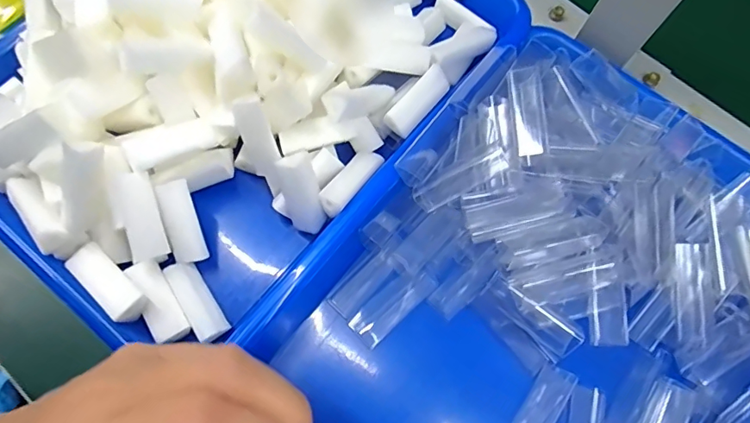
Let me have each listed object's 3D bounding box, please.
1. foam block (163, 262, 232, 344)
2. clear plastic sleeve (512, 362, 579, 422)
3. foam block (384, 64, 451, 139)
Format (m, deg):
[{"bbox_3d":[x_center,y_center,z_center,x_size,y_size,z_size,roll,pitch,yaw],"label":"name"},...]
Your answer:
[{"bbox_3d":[-0.100,0.050,0.268,0.019,0.012,0.045,-22,79,-44],"label":"foam block"},{"bbox_3d":[0.089,0.110,0.260,0.019,0.004,0.056,35,71,9],"label":"clear plastic sleeve"},{"bbox_3d":[0.027,-0.067,0.297,0.016,0.017,0.049,39,72,10],"label":"foam block"}]

